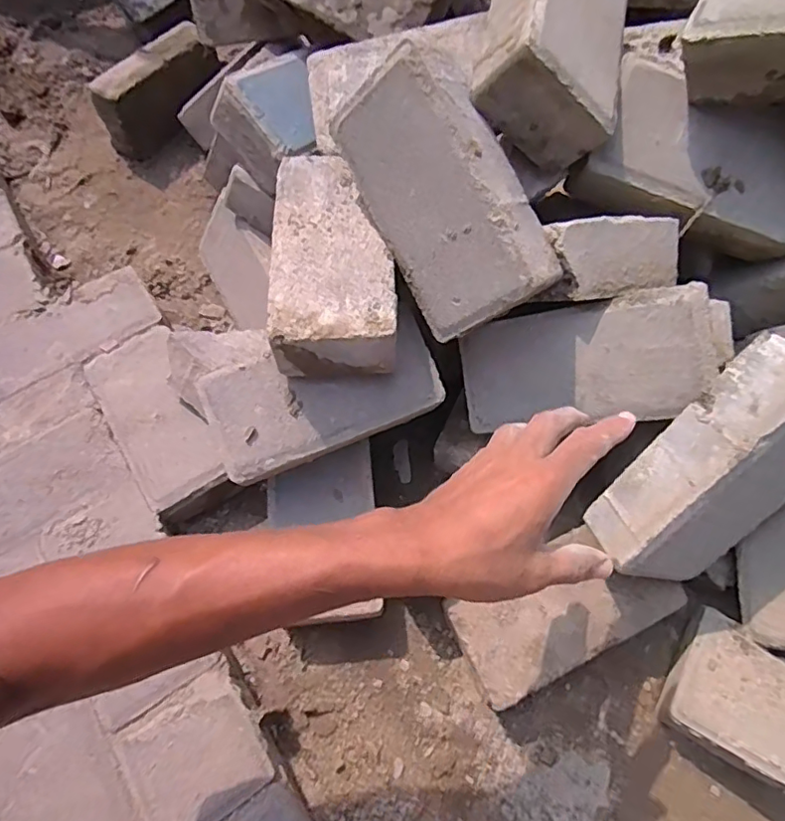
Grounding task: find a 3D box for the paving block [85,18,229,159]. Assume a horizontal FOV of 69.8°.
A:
[{"bbox_3d":[-0.354,-0.482,0.854,0.062,0.097,0.193,33,70,17],"label":"paving block"}]

